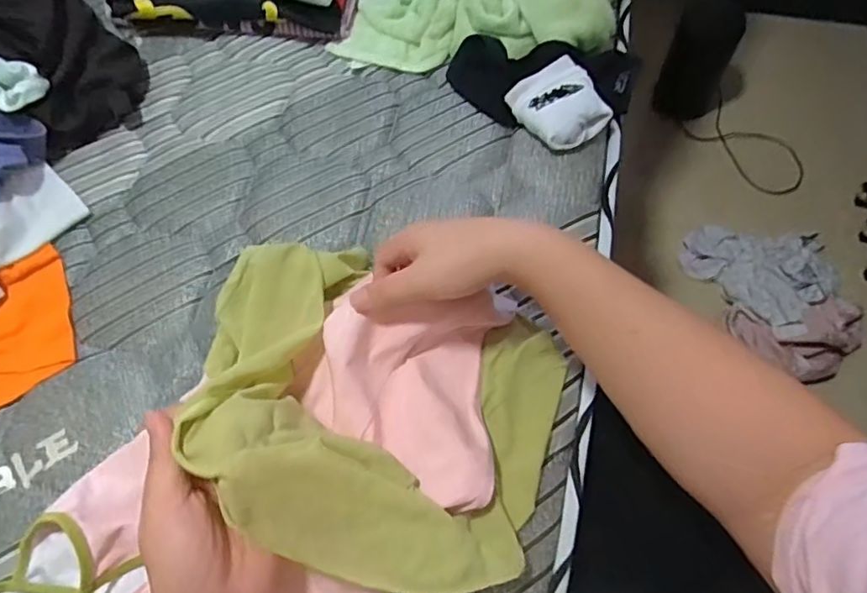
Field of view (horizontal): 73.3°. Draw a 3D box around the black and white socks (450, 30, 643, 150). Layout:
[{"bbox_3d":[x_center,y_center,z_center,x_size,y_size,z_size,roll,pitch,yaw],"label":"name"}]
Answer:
[{"bbox_3d":[0.118,-0.232,0.606,0.170,0.040,0.144,40,71,20],"label":"black and white socks"}]

